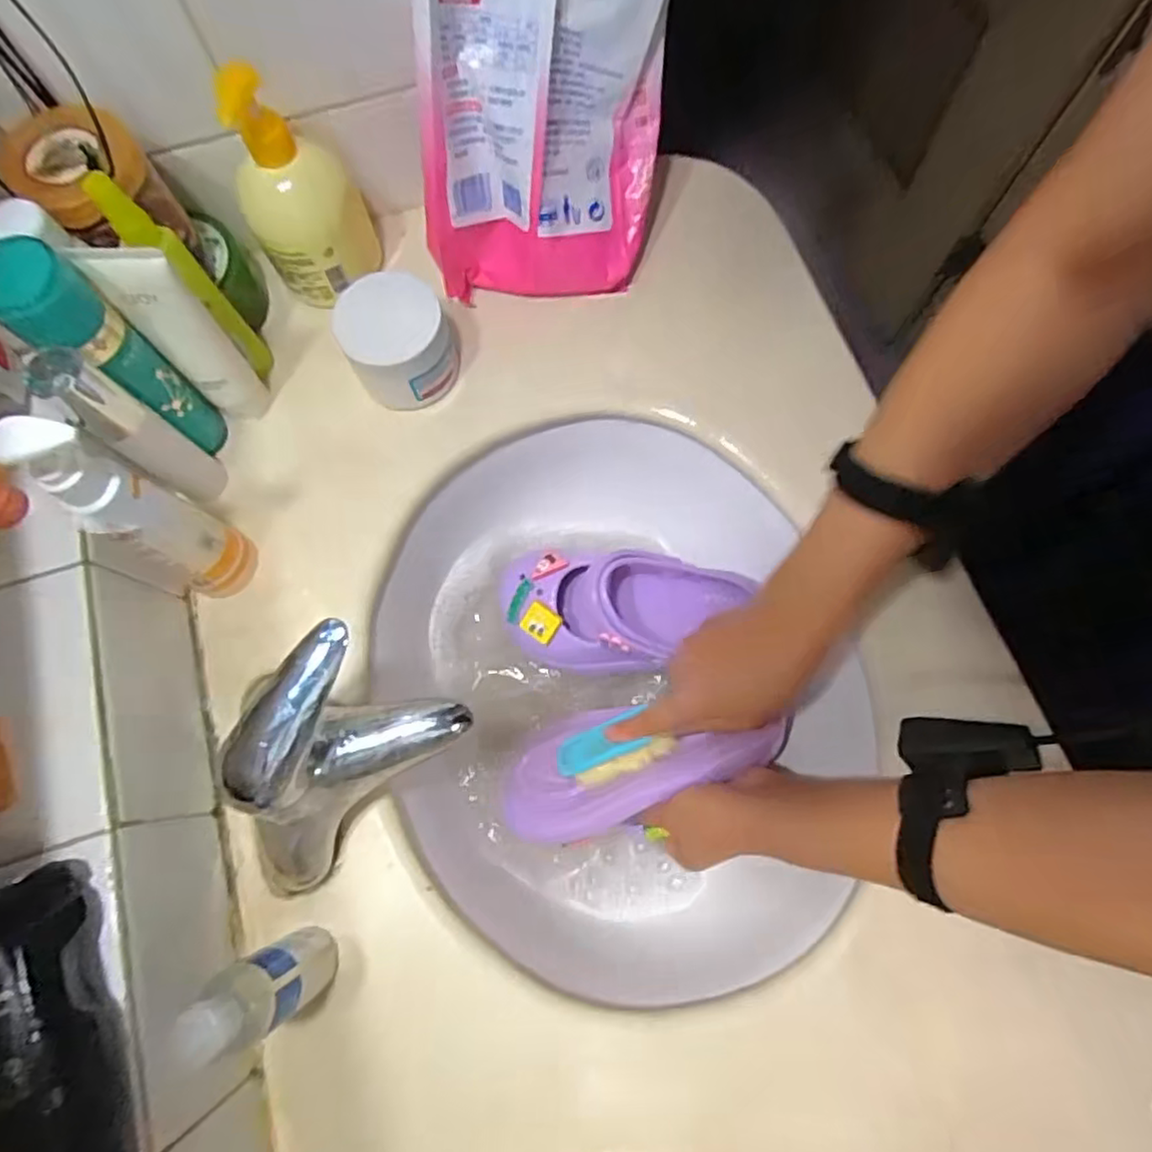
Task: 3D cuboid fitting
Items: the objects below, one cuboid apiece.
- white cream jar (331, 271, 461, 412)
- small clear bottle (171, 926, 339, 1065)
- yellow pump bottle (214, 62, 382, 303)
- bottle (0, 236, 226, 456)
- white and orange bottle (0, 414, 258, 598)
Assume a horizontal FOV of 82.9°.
[{"bbox_3d":[-0.132,-0.172,0.490,0.075,0.075,0.070,0,73,1],"label":"white cream jar"},{"bbox_3d":[-0.161,0.217,0.346,0.029,0.119,0.037,-38,76,-10],"label":"small clear bottle"},{"bbox_3d":[-0.199,-0.274,0.466,0.080,0.151,0.066,-24,75,-6],"label":"yellow pump bottle"},{"bbox_3d":[-0.290,-0.131,0.423,0.043,0.178,0.045,0,73,1],"label":"bottle"},{"bbox_3d":[-0.251,-0.031,0.388,0.037,0.184,0.046,25,75,8],"label":"white and orange bottle"}]

